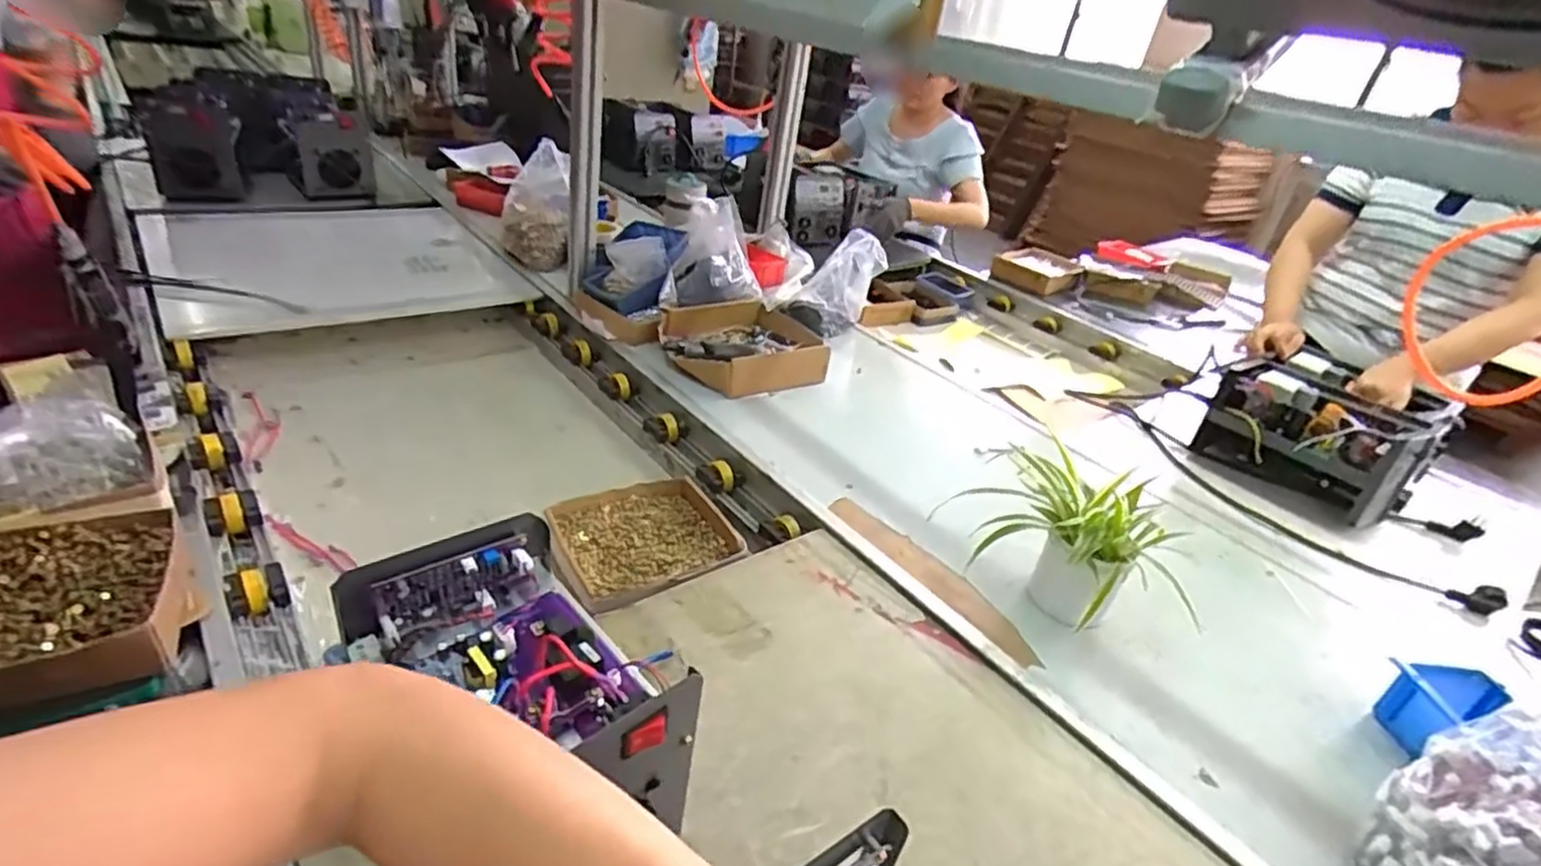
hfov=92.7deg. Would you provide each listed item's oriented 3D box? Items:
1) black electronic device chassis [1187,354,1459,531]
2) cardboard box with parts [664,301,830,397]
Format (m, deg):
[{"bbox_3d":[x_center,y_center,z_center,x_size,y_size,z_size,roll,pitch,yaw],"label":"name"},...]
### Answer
[{"bbox_3d":[0.941,0.006,1.261,0.284,0.180,0.299,-18,40,-38],"label":"black electronic device chassis"},{"bbox_3d":[-0.043,-0.147,1.310,0.284,0.082,0.256,-2,33,-20],"label":"cardboard box with parts"}]

